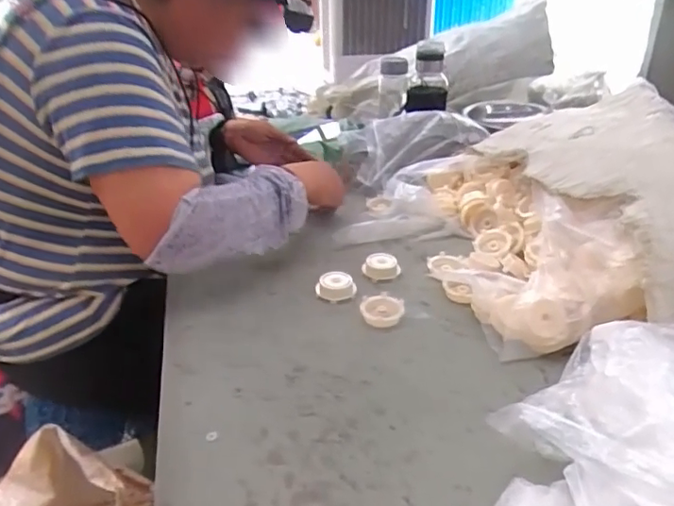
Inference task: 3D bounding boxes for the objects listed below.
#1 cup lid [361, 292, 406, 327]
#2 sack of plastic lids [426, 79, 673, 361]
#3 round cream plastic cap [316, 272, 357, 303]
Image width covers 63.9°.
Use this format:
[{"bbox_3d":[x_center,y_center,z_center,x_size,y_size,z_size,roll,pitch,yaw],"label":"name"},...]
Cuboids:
[{"bbox_3d":[0.058,0.072,0.693,0.053,0.017,0.061,4,28,10],"label":"cup lid"},{"bbox_3d":[0.344,-0.066,0.766,0.415,0.181,0.496,-4,28,-6],"label":"sack of plastic lids"},{"bbox_3d":[-0.003,0.047,0.732,0.046,0.021,0.048,-1,28,1],"label":"round cream plastic cap"}]

